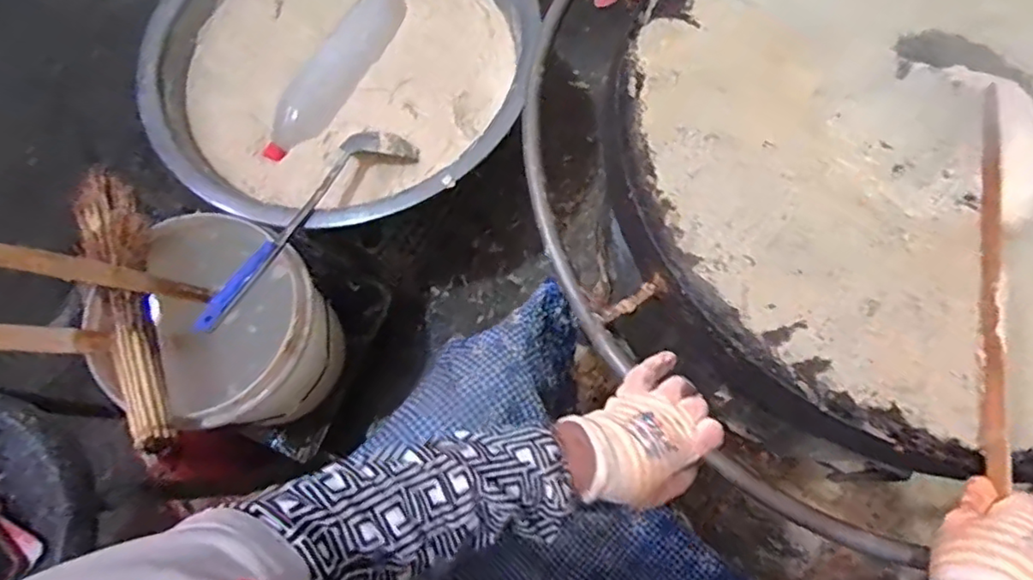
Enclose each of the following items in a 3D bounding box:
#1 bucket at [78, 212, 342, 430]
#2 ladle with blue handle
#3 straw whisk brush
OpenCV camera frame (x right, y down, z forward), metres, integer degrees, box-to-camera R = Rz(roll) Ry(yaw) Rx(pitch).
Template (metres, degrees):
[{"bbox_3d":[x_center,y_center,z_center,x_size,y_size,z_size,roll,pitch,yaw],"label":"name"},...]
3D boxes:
[{"bbox_3d":[-0.371,0.058,0.792,0.238,0.206,0.232,-1,71,2],"label":"bucket"},{"bbox_3d":[-0.257,-0.088,0.714,0.086,0.035,0.346,29,62,11],"label":"ladle with blue handle"},{"bbox_3d":[-0.450,0.015,0.685,0.061,0.044,0.358,-23,72,-6],"label":"straw whisk brush"}]

